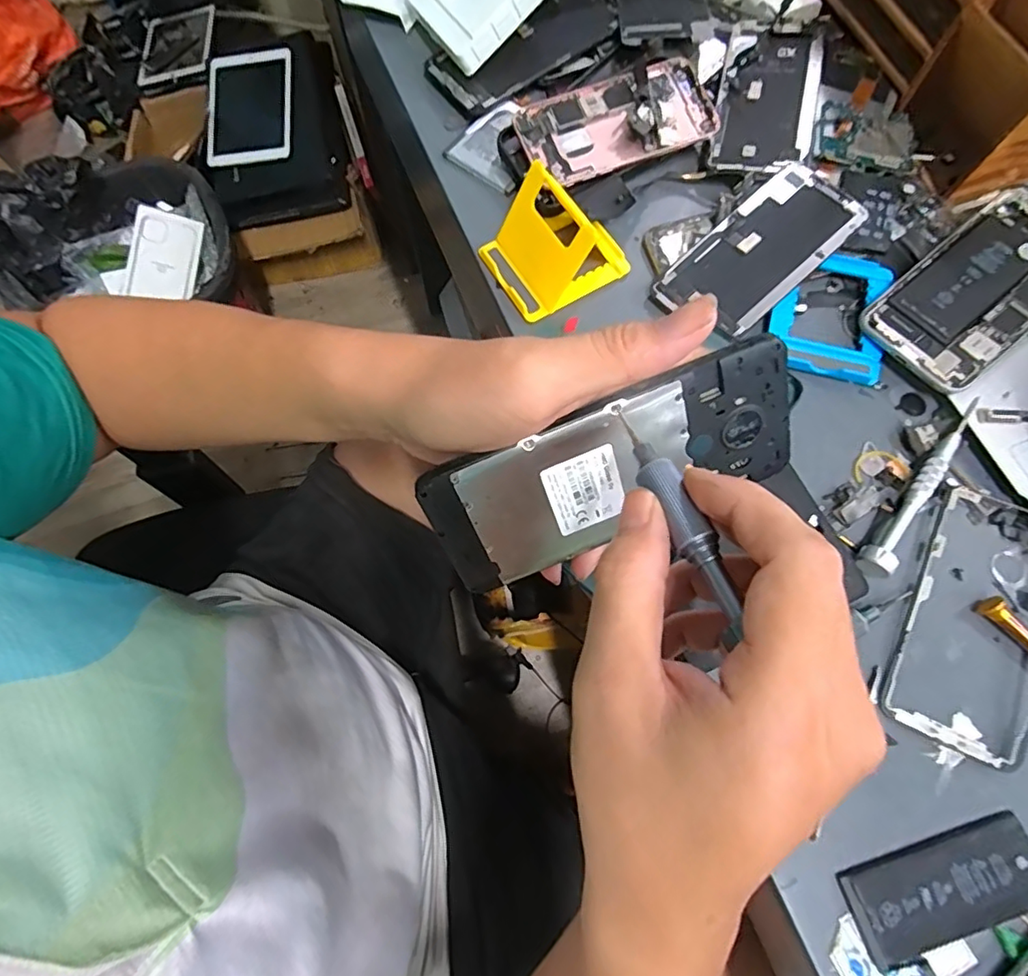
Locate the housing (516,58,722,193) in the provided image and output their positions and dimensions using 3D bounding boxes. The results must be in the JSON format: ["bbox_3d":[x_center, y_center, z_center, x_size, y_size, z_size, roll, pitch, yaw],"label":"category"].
[{"bbox_3d":[0.074,-0.256,0.380,0.135,0.009,0.068,-23,84,-3],"label":"housing"}]

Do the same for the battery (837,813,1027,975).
[{"bbox_3d":[0.207,0.190,0.257,0.095,0.005,0.040,-18,73,-6],"label":"battery"}]

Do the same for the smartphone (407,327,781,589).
[{"bbox_3d":[0.046,-0.007,0.250,0.169,0.070,0.004,-23,33,1],"label":"smartphone"}]

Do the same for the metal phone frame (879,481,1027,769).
[{"bbox_3d":[0.252,0.074,0.294,0.072,0.011,0.149,25,78,14],"label":"metal phone frame"}]

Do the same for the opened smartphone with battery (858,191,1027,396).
[{"bbox_3d":[0.296,-0.126,0.340,0.145,0.013,0.076,-39,76,-11],"label":"opened smartphone with battery"}]

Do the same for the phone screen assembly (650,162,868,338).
[{"bbox_3d":[0.162,-0.156,0.358,0.136,0.004,0.067,-41,75,-4],"label":"phone screen assembly"}]

